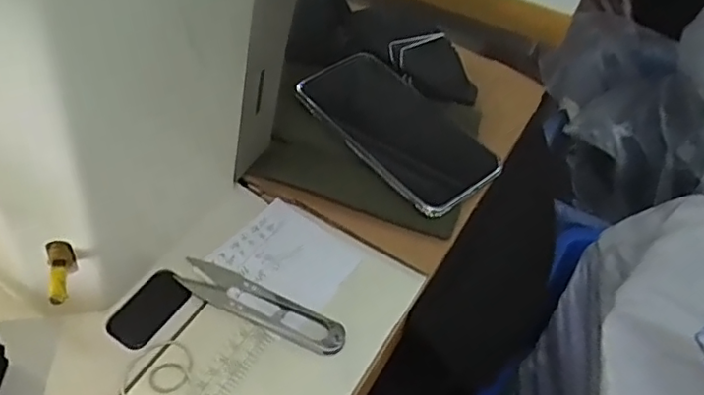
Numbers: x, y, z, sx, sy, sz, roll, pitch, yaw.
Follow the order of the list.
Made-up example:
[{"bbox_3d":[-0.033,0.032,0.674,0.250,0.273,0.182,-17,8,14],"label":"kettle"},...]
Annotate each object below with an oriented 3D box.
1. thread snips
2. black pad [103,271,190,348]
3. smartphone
[{"bbox_3d":[-0.058,0.068,0.386,0.115,0.007,0.025,22,51,13],"label":"thread snips"},{"bbox_3d":[-0.127,0.070,0.380,0.029,0.005,0.052,27,52,17],"label":"black pad"},{"bbox_3d":[0.035,-0.056,0.466,0.082,0.013,0.162,-31,58,-25],"label":"smartphone"}]

